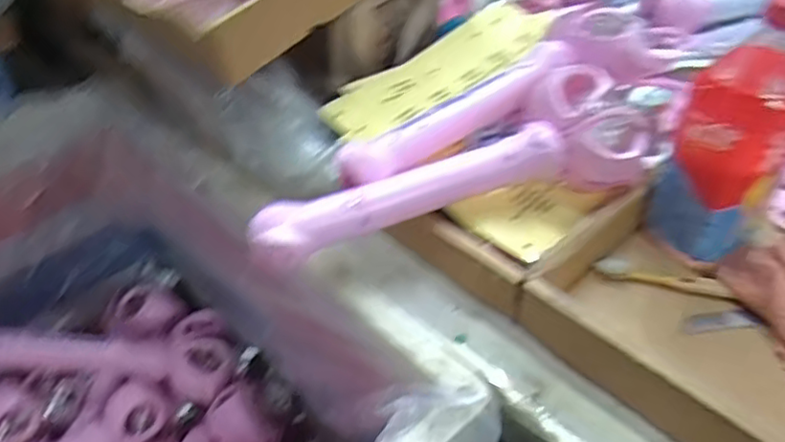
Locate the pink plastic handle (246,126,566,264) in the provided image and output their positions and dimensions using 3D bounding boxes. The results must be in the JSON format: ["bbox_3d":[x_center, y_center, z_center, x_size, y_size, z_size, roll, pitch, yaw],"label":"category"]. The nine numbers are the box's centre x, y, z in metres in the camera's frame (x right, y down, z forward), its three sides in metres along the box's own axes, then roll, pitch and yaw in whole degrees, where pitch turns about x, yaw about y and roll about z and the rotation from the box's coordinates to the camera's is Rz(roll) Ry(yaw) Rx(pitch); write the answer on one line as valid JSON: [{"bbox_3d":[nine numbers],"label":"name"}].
[{"bbox_3d":[0.017,-0.024,0.515,0.256,0.033,0.037,-17,46,-15],"label":"pink plastic handle"}]

